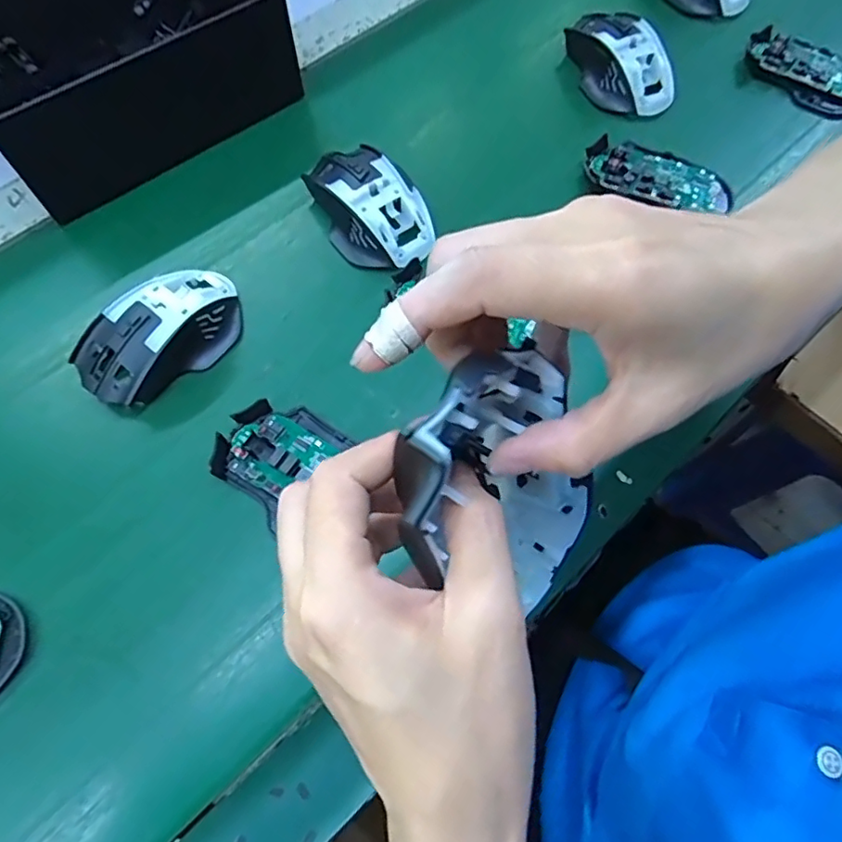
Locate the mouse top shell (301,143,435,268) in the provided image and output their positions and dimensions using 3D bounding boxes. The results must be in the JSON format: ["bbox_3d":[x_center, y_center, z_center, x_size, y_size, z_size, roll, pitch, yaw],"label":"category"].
[{"bbox_3d":[-0.039,-0.164,0.429,0.072,0.035,0.116,-30,70,-12],"label":"mouse top shell"}]

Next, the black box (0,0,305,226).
[{"bbox_3d":[-0.254,-0.307,0.467,0.223,0.082,0.215,-37,71,-15],"label":"black box"}]

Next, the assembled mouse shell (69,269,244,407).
[{"bbox_3d":[-0.174,-0.061,0.384,0.112,0.035,0.061,-40,72,-16],"label":"assembled mouse shell"}]

